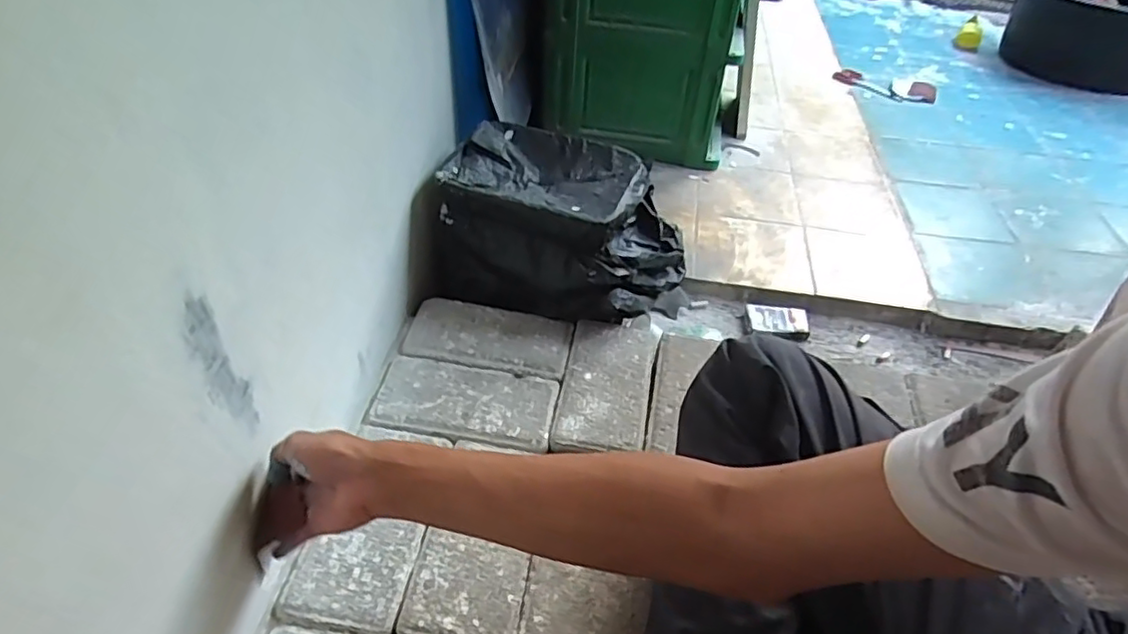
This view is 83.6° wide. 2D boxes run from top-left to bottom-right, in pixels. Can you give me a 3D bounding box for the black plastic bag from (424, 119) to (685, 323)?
[{"bbox_3d":[0.005,-0.144,0.883,0.325,0.154,0.262,17,48,12],"label":"black plastic bag"}]

